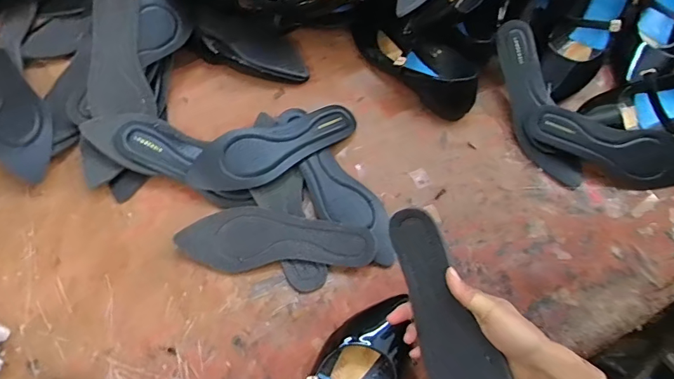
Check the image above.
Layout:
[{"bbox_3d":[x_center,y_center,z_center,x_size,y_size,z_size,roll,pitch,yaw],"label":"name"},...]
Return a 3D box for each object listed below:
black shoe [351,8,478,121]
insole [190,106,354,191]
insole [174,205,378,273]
[{"bbox_3d":[0.110,-0.189,0.644,0.211,0.056,0.087,37,70,13],"label":"black shoe"},{"bbox_3d":[-0.078,-0.056,0.590,0.225,0.021,0.075,-22,69,-11],"label":"insole"},{"bbox_3d":[-0.072,0.057,0.551,0.227,0.026,0.075,-1,67,-3],"label":"insole"}]

